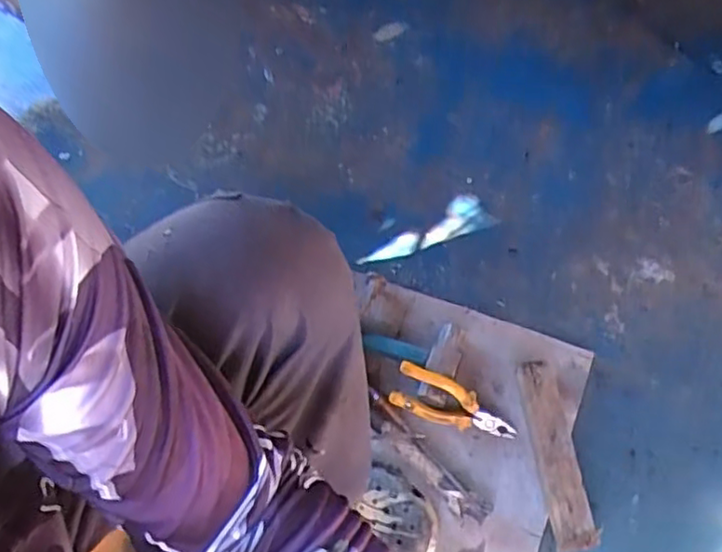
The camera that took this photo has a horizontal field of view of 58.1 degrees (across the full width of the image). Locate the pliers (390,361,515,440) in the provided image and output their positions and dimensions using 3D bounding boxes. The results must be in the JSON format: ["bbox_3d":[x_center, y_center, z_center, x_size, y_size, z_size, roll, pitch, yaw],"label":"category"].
[{"bbox_3d":[0.112,0.158,0.783,0.153,0.060,0.010,24,23,3],"label":"pliers"}]

